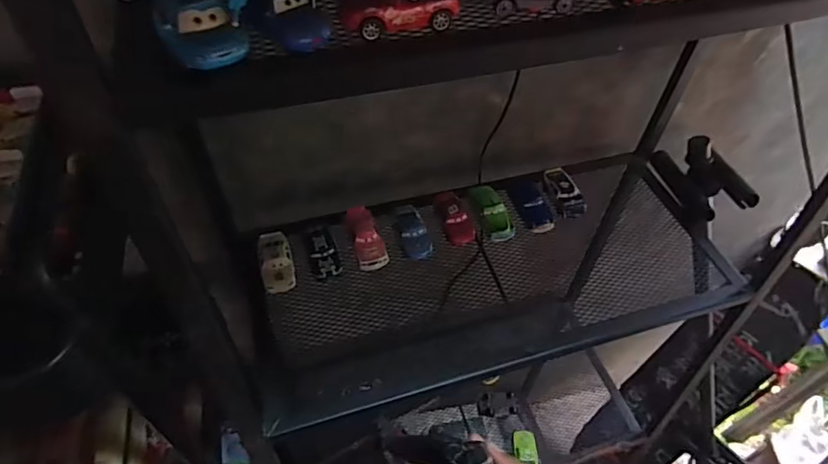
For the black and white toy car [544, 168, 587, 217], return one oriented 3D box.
[{"bbox_3d":[0.194,-0.051,0.666,0.037,0.021,0.072,-6,51,-8],"label":"black and white toy car"}]

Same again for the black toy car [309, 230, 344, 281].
[{"bbox_3d":[-0.101,0.024,0.583,0.032,0.021,0.056,-12,52,-12],"label":"black toy car"}]

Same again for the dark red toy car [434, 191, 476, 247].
[{"bbox_3d":[0.050,-0.020,0.629,0.034,0.022,0.073,-10,51,-10],"label":"dark red toy car"}]

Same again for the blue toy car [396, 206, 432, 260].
[{"bbox_3d":[-0.002,-0.003,0.617,0.034,0.021,0.072,-9,51,-10],"label":"blue toy car"}]

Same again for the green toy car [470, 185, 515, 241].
[{"bbox_3d":[0.097,-0.027,0.630,0.032,0.022,0.079,-15,53,-14],"label":"green toy car"}]

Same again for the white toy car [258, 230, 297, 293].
[{"bbox_3d":[-0.153,0.032,0.575,0.034,0.024,0.074,-11,52,-11],"label":"white toy car"}]

